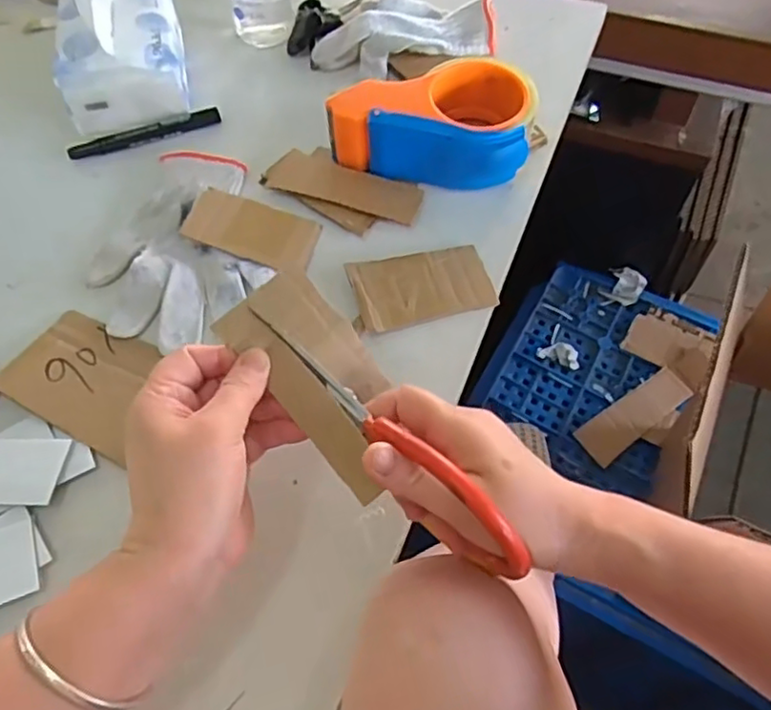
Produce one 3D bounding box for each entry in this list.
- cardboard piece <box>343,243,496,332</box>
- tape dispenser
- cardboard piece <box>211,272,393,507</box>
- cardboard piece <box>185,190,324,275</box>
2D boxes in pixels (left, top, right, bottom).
[{"bbox_3d":[0.027,-0.052,0.462,0.099,0.008,0.058,-15,60,-8],"label":"cardboard piece"},{"bbox_3d":[0.039,-0.186,0.512,0.149,0.061,0.091,16,60,11],"label":"tape dispenser"},{"bbox_3d":[-0.029,0.011,0.333,0.058,0.018,0.118,-36,82,-30],"label":"cardboard piece"},{"bbox_3d":[-0.103,-0.095,0.491,0.100,0.004,0.051,20,63,3],"label":"cardboard piece"}]

